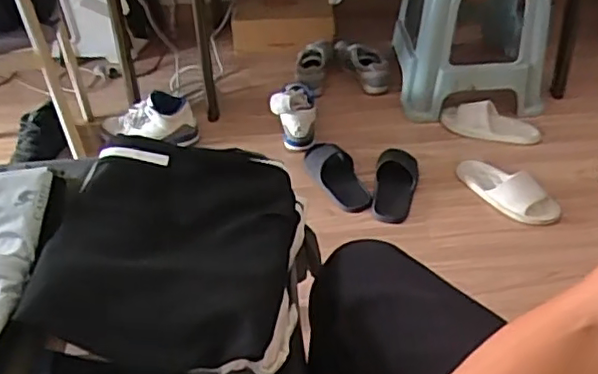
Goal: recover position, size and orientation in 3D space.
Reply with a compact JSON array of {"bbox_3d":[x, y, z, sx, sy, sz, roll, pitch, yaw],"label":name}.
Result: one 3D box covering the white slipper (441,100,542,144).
[{"bbox_3d":[0.529,-0.184,1.680,0.262,0.053,0.110,9,43,12],"label":"white slipper"}]

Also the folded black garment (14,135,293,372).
[{"bbox_3d":[-0.139,0.061,0.671,0.259,0.052,0.287,4,42,7],"label":"folded black garment"}]

